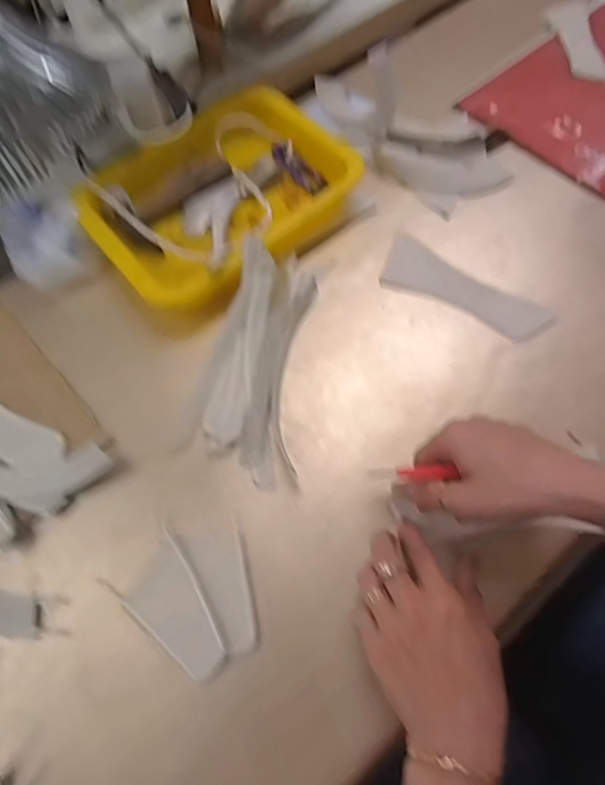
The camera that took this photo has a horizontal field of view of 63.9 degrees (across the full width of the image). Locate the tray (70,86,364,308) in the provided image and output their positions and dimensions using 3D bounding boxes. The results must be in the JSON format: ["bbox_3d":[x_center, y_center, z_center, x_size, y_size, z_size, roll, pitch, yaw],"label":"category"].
[{"bbox_3d":[-0.086,-0.202,0.490,0.247,0.041,0.200,-37,69,-13],"label":"tray"}]

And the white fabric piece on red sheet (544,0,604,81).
[{"bbox_3d":[0.337,-0.426,0.591,0.043,0.018,0.133,-9,65,-1],"label":"white fabric piece on red sheet"}]

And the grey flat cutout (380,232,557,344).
[{"bbox_3d":[0.145,-0.093,0.453,0.161,0.004,0.058,36,75,20],"label":"grey flat cutout"}]

